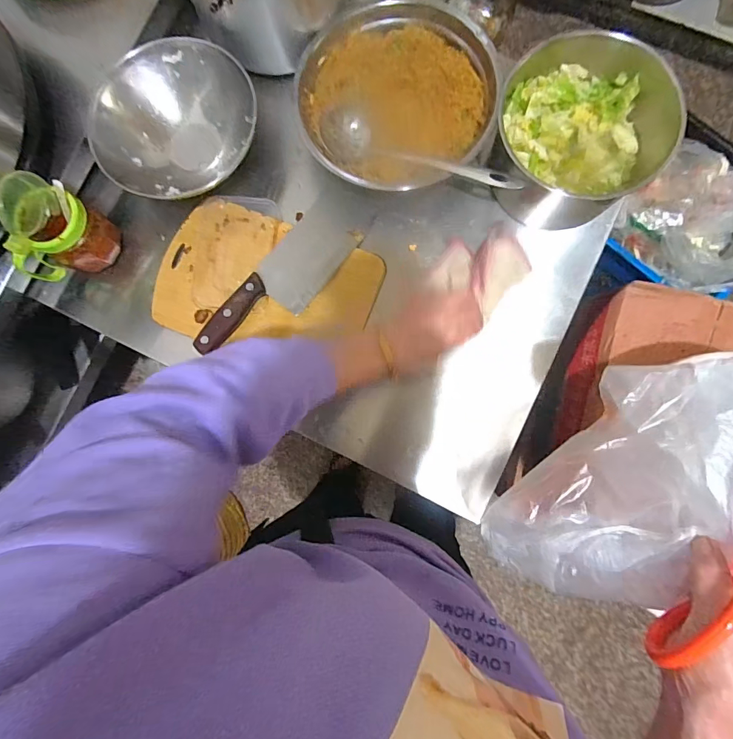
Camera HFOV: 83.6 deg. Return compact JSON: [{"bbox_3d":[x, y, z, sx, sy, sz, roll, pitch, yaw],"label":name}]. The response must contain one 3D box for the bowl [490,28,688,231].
[{"bbox_3d":[0.254,-0.290,0.497,0.189,0.087,0.198,15,84,5],"label":"bowl"}]

